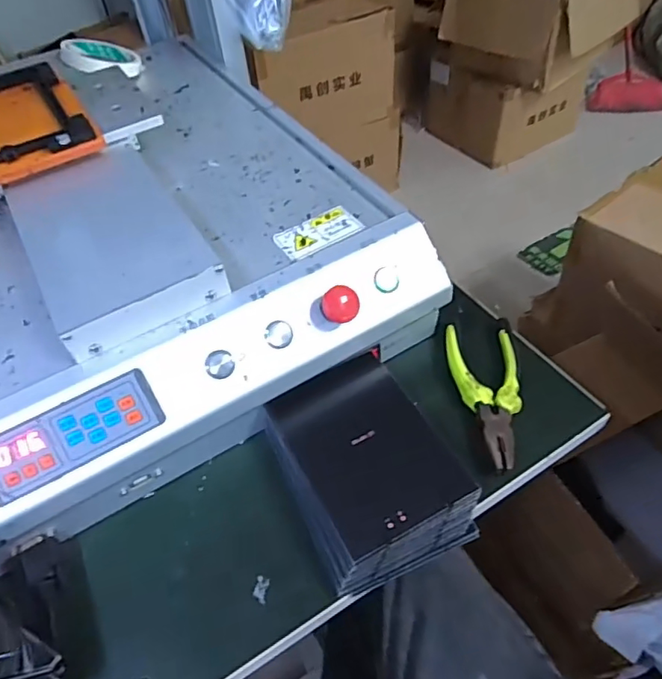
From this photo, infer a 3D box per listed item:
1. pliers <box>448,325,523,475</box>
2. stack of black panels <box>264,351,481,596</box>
[{"bbox_3d":[0.135,0.045,0.458,0.052,0.014,0.135,-2,50,4],"label":"pliers"},{"bbox_3d":[0.027,0.092,0.418,0.120,0.044,0.157,-22,51,-13],"label":"stack of black panels"}]

